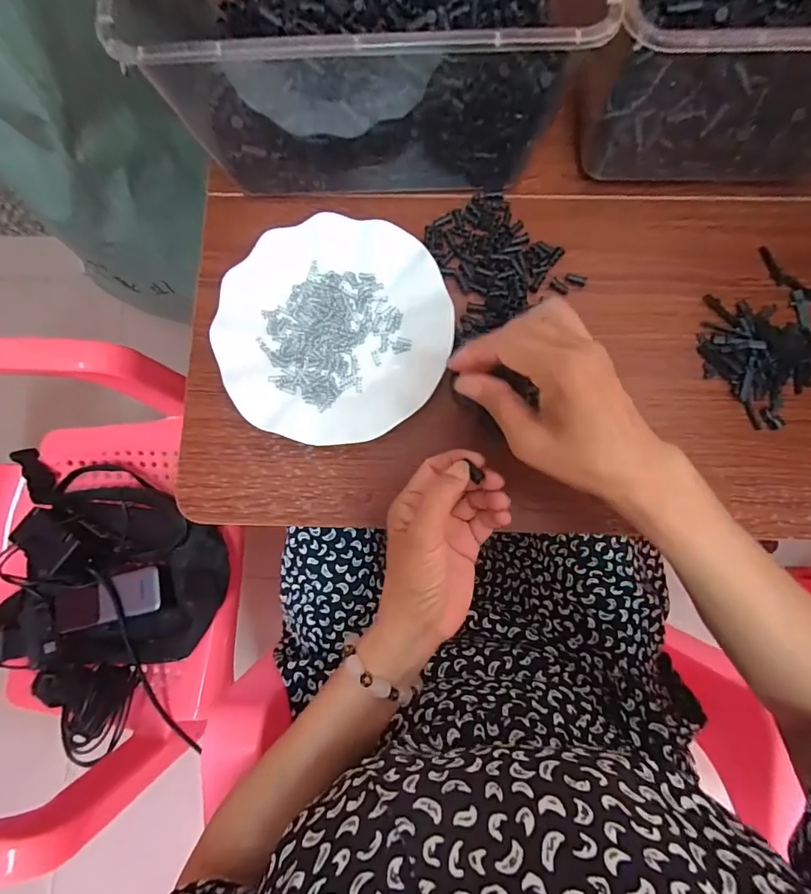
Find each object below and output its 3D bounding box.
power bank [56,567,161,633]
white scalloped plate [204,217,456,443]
[{"bbox_3d":[-0.354,0.181,0.534,0.127,0.008,0.050,-14,82,0],"label":"power bank"},{"bbox_3d":[-0.057,-0.096,0.372,0.177,0.028,0.185,0,82,2],"label":"white scalloped plate"}]

